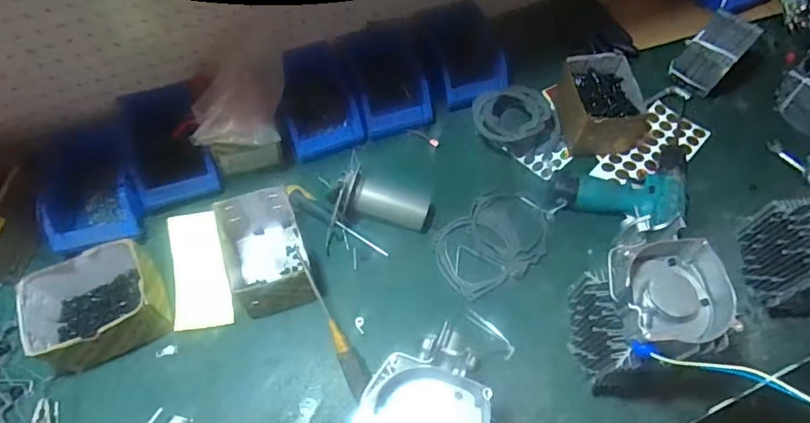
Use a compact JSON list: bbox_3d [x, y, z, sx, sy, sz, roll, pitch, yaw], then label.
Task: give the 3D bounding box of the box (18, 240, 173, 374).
[{"bbox_3d":[-0.402,0.126,0.681,0.149,0.088,0.122,-22,64,-14],"label":"box"}]

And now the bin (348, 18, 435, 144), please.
[{"bbox_3d":[-0.035,-0.223,0.864,0.130,0.071,0.170,-13,62,-9],"label":"bin"}]

